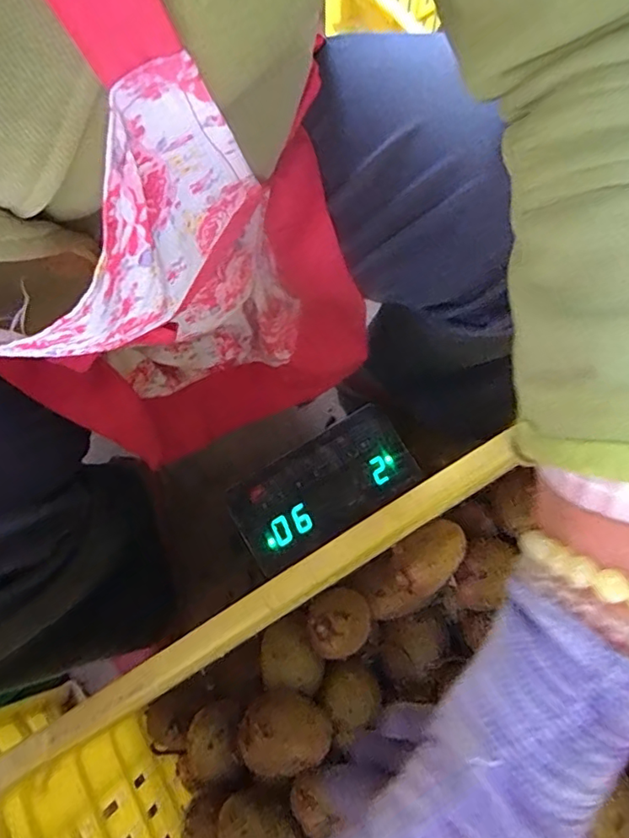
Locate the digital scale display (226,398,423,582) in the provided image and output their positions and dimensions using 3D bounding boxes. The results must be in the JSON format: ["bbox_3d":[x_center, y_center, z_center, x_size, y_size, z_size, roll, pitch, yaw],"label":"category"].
[{"bbox_3d":[0.009,0.071,0.582,0.193,0.016,0.100,-31,74,-7],"label":"digital scale display"}]

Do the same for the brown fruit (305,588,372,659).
[{"bbox_3d":[0.019,0.156,0.423,0.048,0.048,0.046,-1,72,2],"label":"brown fruit"}]

